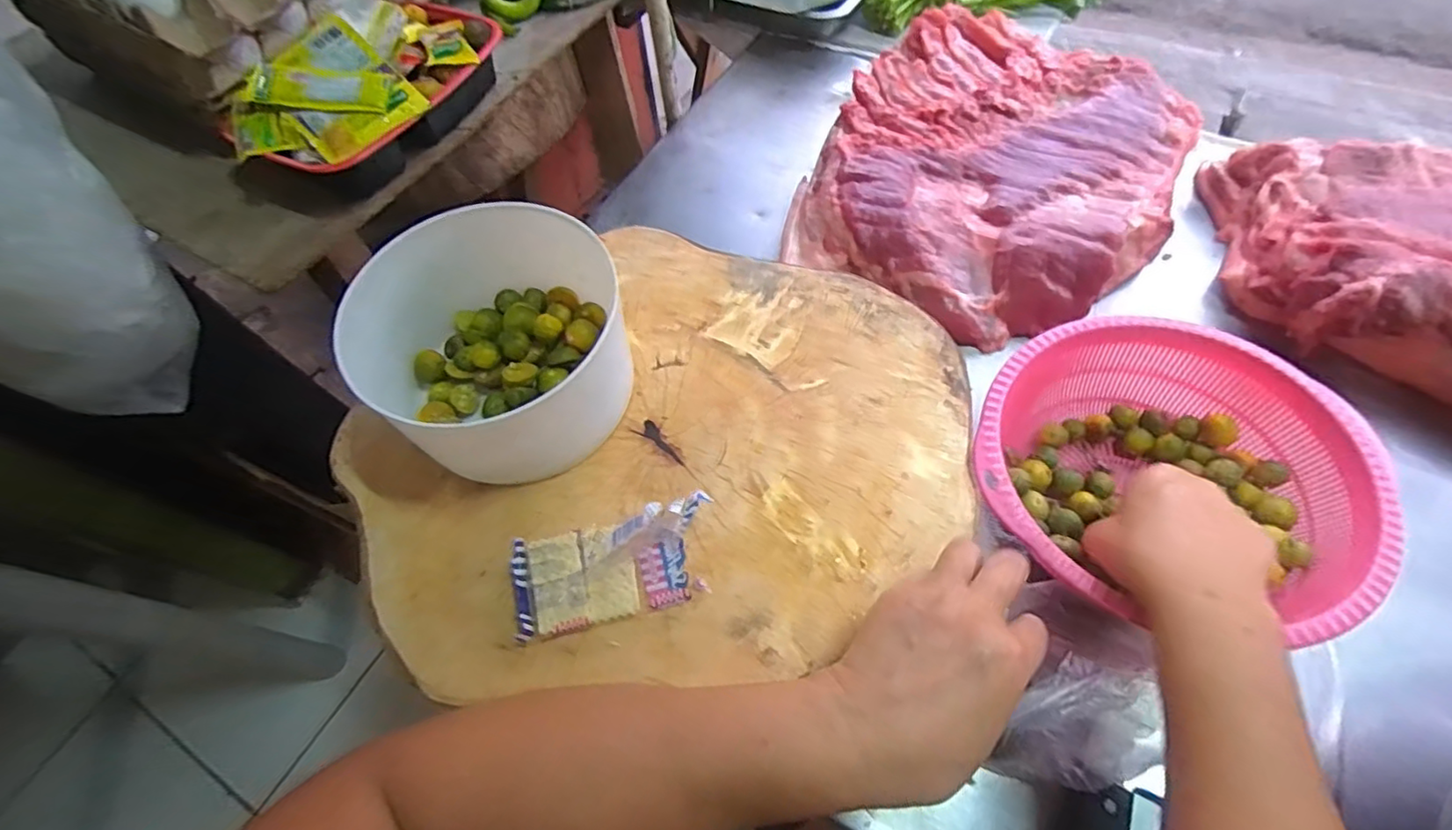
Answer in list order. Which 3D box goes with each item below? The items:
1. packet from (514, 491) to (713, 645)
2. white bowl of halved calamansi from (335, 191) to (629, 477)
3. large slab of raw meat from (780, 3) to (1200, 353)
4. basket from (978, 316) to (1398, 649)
[{"bbox_3d":[-0.070,0.090,0.368,0.120,0.042,0.065,-8,60,-1],"label":"packet"},{"bbox_3d":[-0.147,-0.042,0.413,0.163,0.096,0.149,23,64,16],"label":"white bowl of halved calamansi"},{"bbox_3d":[0.263,-0.247,0.617,0.317,0.064,0.362,28,66,18],"label":"large slab of raw meat"},{"bbox_3d":[0.297,0.042,0.444,0.232,0.085,0.219,8,61,8],"label":"basket"}]

